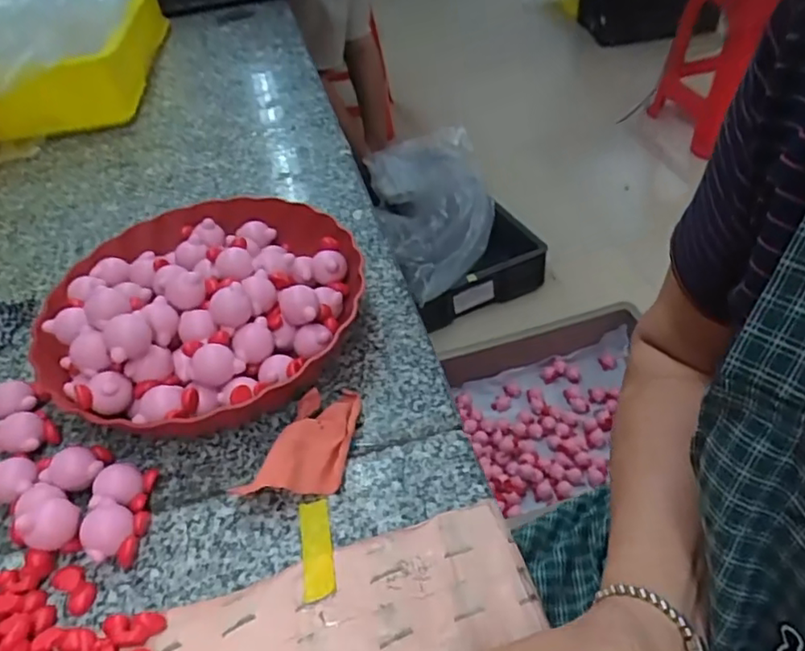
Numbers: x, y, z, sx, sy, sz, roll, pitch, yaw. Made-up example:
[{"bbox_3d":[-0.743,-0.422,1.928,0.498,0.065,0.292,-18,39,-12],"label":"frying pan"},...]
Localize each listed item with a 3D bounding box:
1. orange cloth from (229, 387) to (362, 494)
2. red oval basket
[{"bbox_3d":[-0.056,0.073,0.396,0.049,0.028,0.100,11,45,16],"label":"orange cloth"},{"bbox_3d":[-0.153,-0.020,0.472,0.241,0.063,0.247,-30,49,-26],"label":"red oval basket"}]

